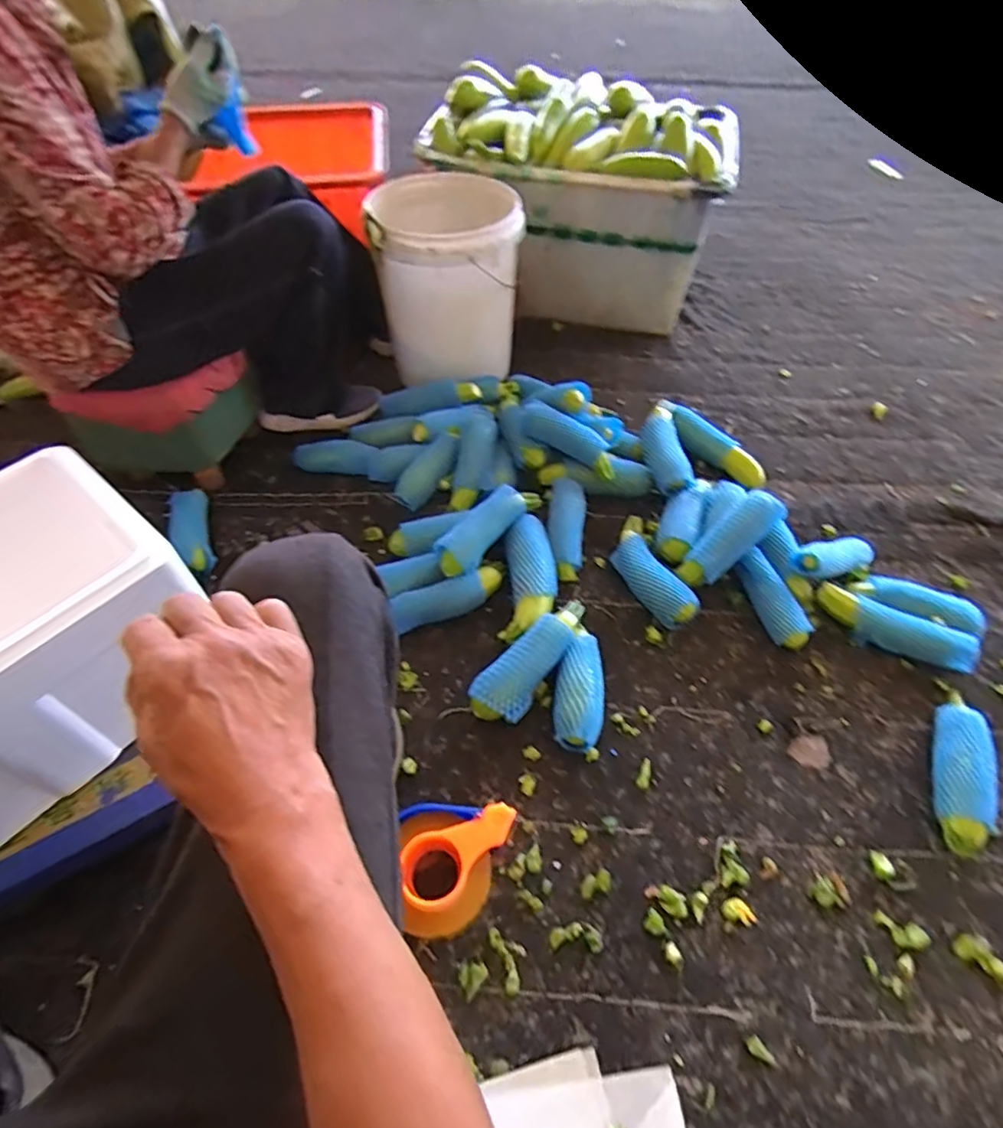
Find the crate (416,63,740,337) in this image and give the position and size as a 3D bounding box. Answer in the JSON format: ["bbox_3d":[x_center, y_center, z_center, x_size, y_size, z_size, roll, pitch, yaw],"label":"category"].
[{"bbox_3d":[0.180,-0.916,1.561,0.726,0.489,0.444,7,53,7],"label":"crate"}]

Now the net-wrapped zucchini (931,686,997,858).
[{"bbox_3d":[0.655,0.286,0.845,0.059,0.061,0.246,19,55,15],"label":"net-wrapped zucchini"}]

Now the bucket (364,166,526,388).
[{"bbox_3d":[-0.121,-0.634,1.382,0.313,0.362,0.364,-10,53,-6],"label":"bucket"}]

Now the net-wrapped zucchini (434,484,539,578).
[{"bbox_3d":[-0.028,-0.061,1.086,0.072,0.064,0.236,35,60,23],"label":"net-wrapped zucchini"}]

